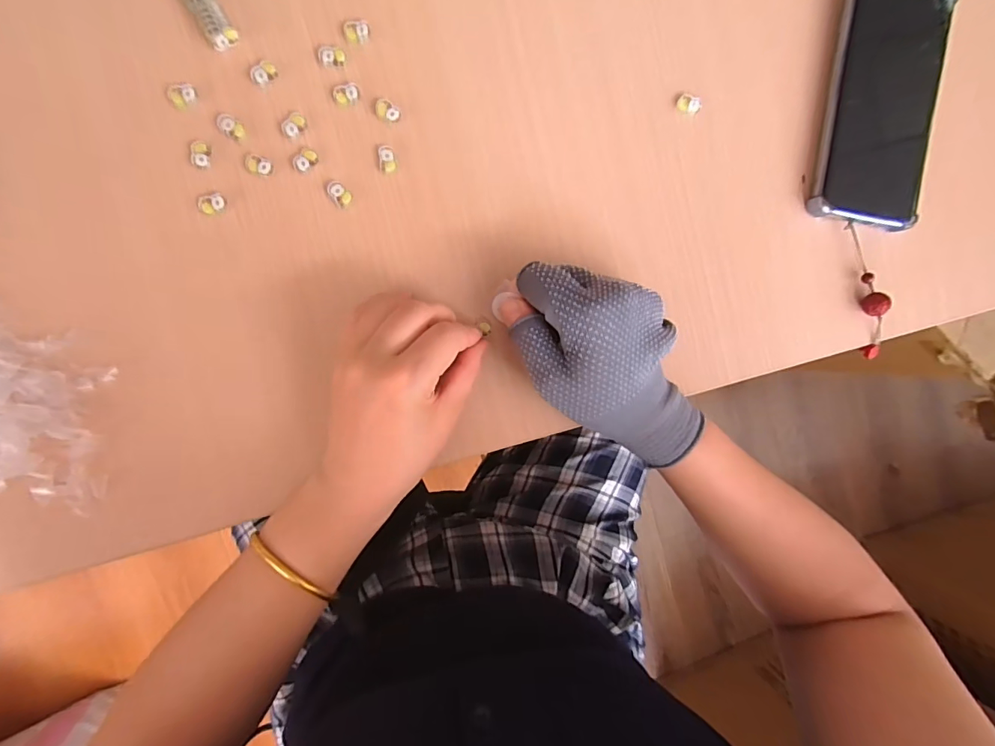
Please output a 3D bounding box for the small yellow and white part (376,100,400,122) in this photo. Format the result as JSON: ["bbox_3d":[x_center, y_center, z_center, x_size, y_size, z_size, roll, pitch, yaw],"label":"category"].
[{"bbox_3d":[-0.069,-0.165,0.291,0.015,0.005,0.010,13,90,-7],"label":"small yellow and white part"}]

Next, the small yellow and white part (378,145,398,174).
[{"bbox_3d":[-0.070,-0.136,0.292,0.011,0.004,0.017,-5,92,-7],"label":"small yellow and white part"}]

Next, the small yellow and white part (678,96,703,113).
[{"bbox_3d":[0.131,-0.183,0.315,0.016,0.007,0.010,4,91,-7],"label":"small yellow and white part"}]

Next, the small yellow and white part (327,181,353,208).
[{"bbox_3d":[-0.099,-0.113,0.290,0.011,0.004,0.016,-40,96,-5],"label":"small yellow and white part"}]

